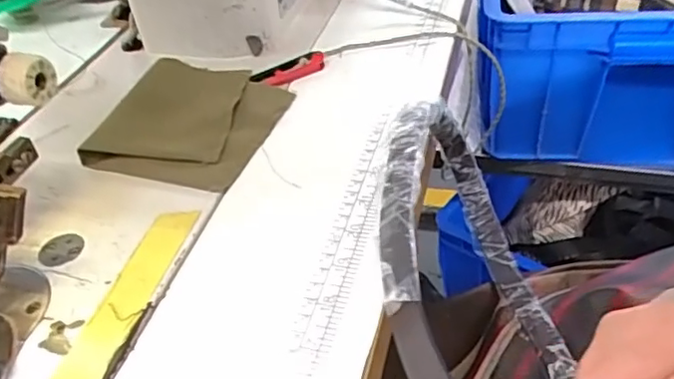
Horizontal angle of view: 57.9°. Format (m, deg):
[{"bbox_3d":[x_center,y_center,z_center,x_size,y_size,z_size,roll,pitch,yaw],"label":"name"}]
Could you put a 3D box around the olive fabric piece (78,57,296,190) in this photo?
[{"bbox_3d":[-0.097,-0.051,0.420,0.107,0.020,0.118,9,43,17],"label":"olive fabric piece"}]

